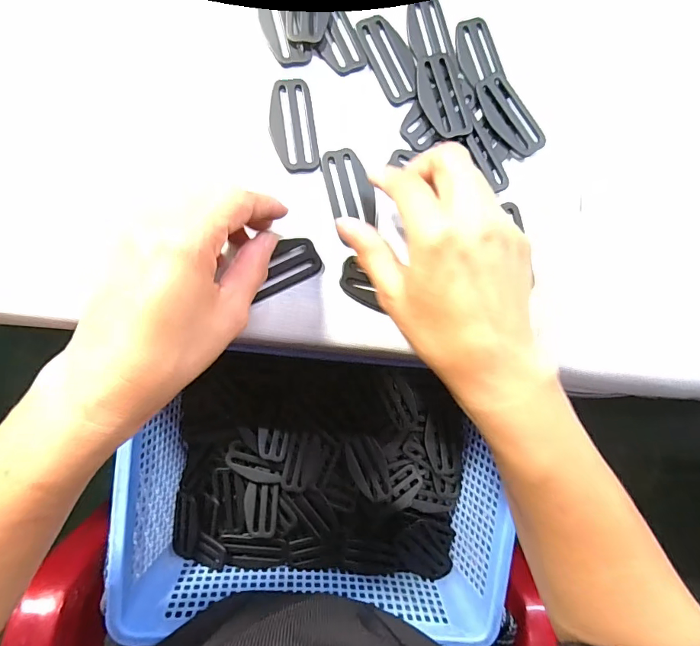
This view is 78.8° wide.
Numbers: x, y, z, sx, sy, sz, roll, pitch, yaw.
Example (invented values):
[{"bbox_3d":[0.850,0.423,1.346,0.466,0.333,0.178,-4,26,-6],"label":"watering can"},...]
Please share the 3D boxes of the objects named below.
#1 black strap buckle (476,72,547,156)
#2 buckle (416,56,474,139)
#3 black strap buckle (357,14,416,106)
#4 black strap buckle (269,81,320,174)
[{"bbox_3d":[0.107,-0.139,0.285,0.028,0.005,0.058,-33,91,-8],"label":"black strap buckle"},{"bbox_3d":[0.061,-0.148,0.278,0.030,0.006,0.057,-13,88,-7],"label":"buckle"},{"bbox_3d":[0.026,-0.173,0.280,0.028,0.006,0.057,-30,91,-8],"label":"black strap buckle"},{"bbox_3d":[-0.036,-0.124,0.269,0.028,0.005,0.057,-9,88,-7],"label":"black strap buckle"}]

